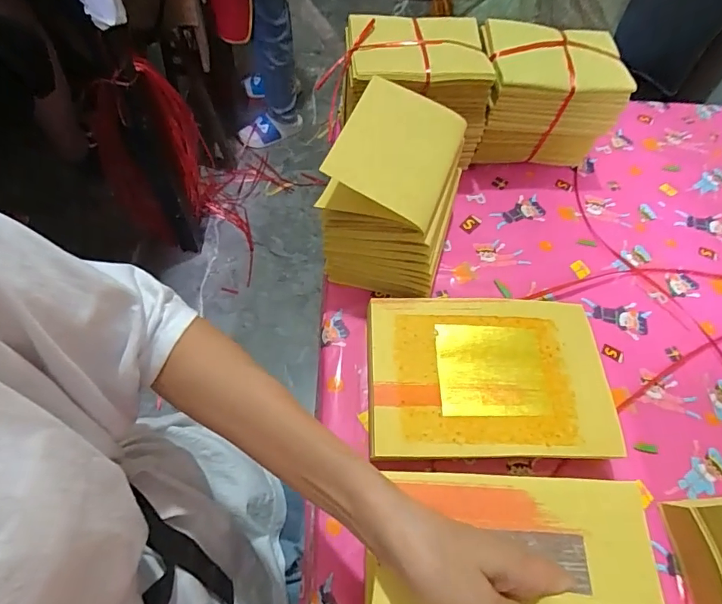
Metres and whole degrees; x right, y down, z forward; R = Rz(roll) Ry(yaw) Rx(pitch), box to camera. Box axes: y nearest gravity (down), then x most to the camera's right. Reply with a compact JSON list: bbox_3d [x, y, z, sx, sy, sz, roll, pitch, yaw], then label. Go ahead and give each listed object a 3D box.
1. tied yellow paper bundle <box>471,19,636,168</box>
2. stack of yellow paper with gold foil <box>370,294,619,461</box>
[{"bbox_3d":[0.232,-0.265,0.600,0.166,0.137,0.116,0,61,-4],"label":"tied yellow paper bundle"},{"bbox_3d":[0.123,0.078,0.450,0.229,0.040,0.165,1,60,-3],"label":"stack of yellow paper with gold foil"}]

